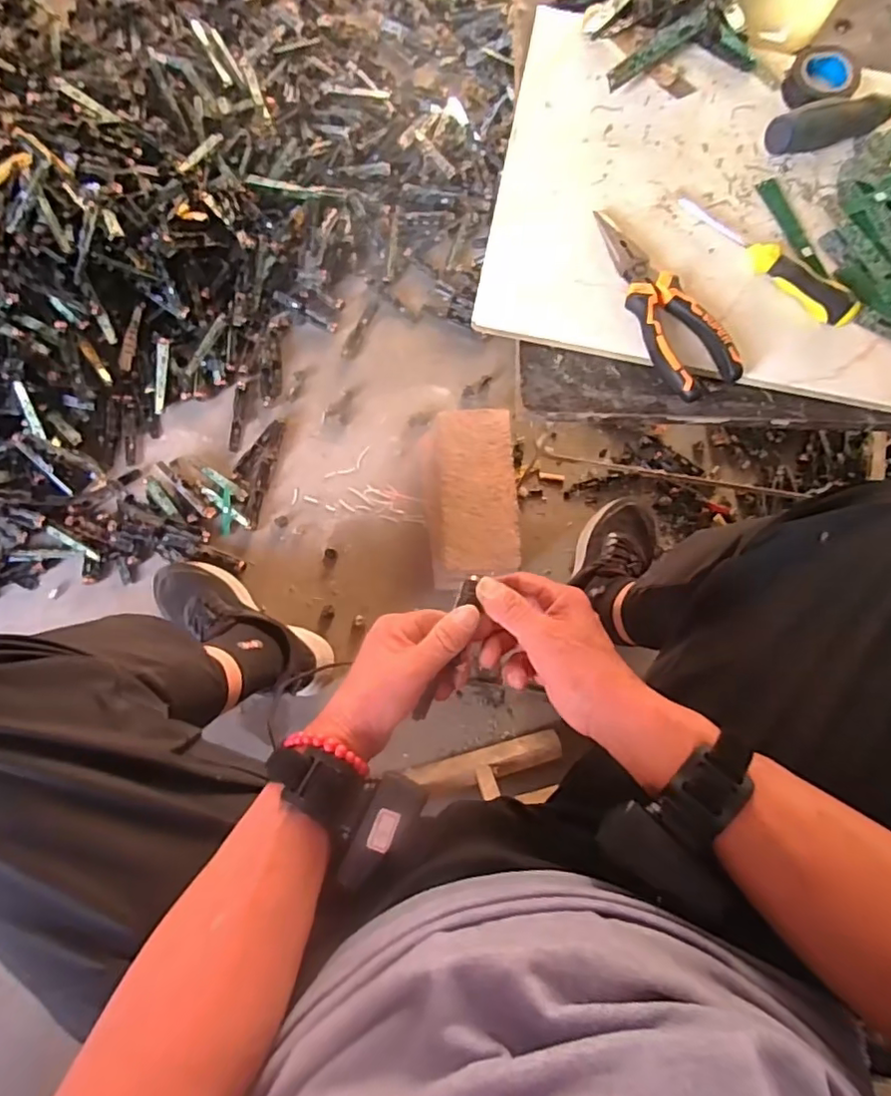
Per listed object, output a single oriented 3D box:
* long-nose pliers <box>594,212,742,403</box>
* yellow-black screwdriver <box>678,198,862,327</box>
[{"bbox_3d":[0.152,-0.177,0.418,0.051,0.021,0.150,-26,80,-8],"label":"long-nose pliers"},{"bbox_3d":[0.237,-0.216,0.428,0.147,0.021,0.021,42,79,6],"label":"yellow-black screwdriver"}]

